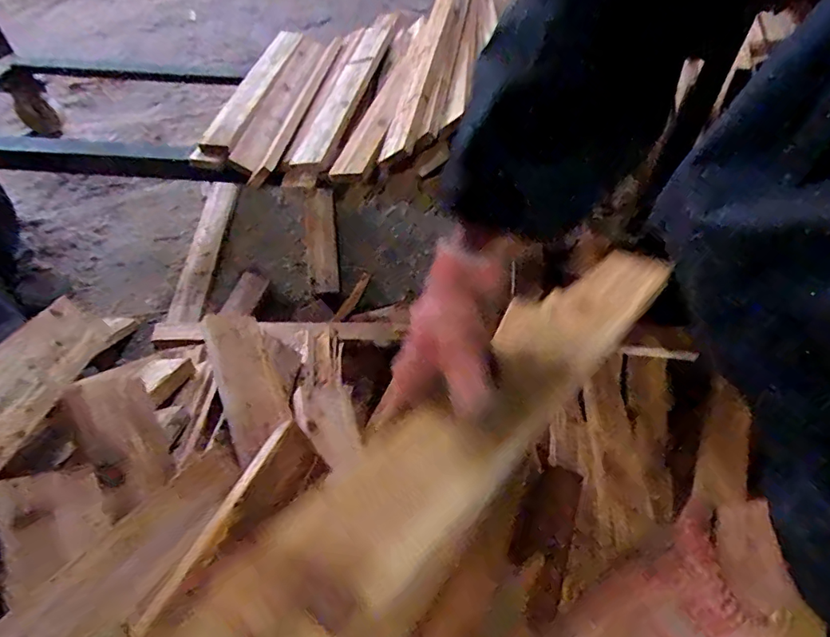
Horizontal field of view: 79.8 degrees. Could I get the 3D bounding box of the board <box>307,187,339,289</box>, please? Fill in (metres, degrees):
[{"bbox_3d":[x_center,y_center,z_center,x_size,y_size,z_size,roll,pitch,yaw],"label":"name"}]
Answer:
[{"bbox_3d":[-0.198,-0.173,1.054,0.059,0.023,0.284,-7,53,-6],"label":"board"}]

